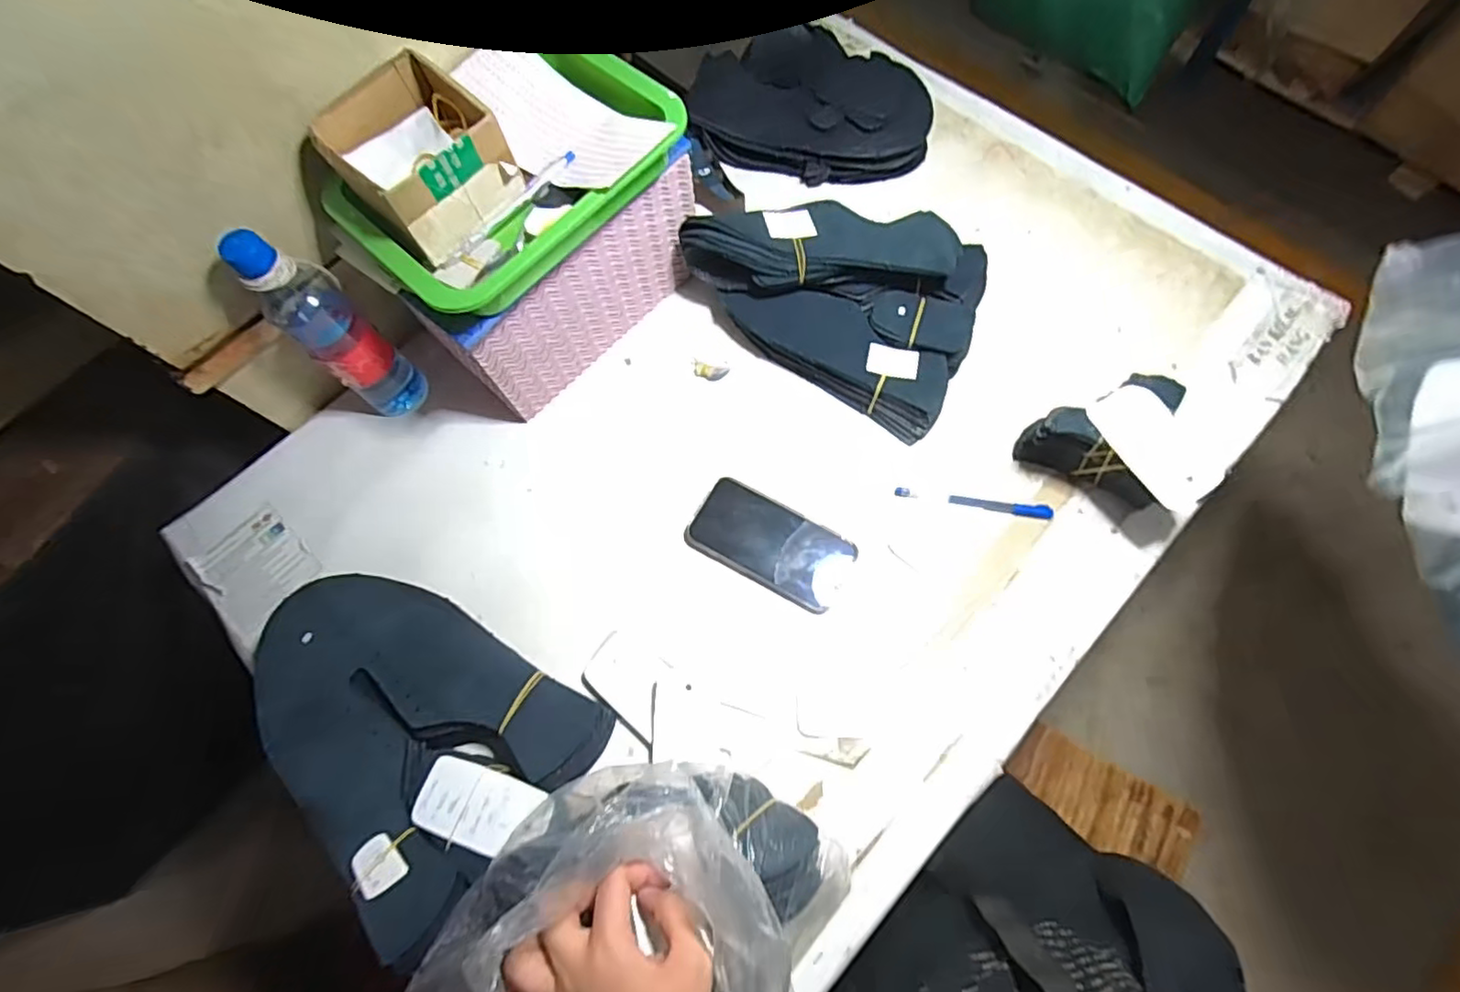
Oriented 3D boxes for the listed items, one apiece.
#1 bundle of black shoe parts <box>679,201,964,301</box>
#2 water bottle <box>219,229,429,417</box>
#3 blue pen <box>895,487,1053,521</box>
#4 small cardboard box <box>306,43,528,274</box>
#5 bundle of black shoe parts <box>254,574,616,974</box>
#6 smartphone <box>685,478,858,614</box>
[{"bbox_3d":[0.092,-0.242,0.605,0.274,0.066,0.086,-2,70,2],"label":"bundle of black shoe parts"},{"bbox_3d":[-0.346,-0.144,0.544,0.052,0.215,0.054,41,77,15],"label":"water bottle"},{"bbox_3d":[0.227,0.007,0.581,0.141,0.009,0.013,7,71,5],"label":"blue pen"},{"bbox_3d":[-0.235,-0.256,0.474,0.104,0.071,0.106,-42,74,-12],"label":"small cardboard box"},{"bbox_3d":[-0.264,0.179,0.520,0.275,0.053,0.206,40,77,15],"label":"bundle of black shoe parts"},{"bbox_3d":[0.038,0.043,0.572,0.147,0.010,0.072,29,80,7],"label":"smartphone"}]

